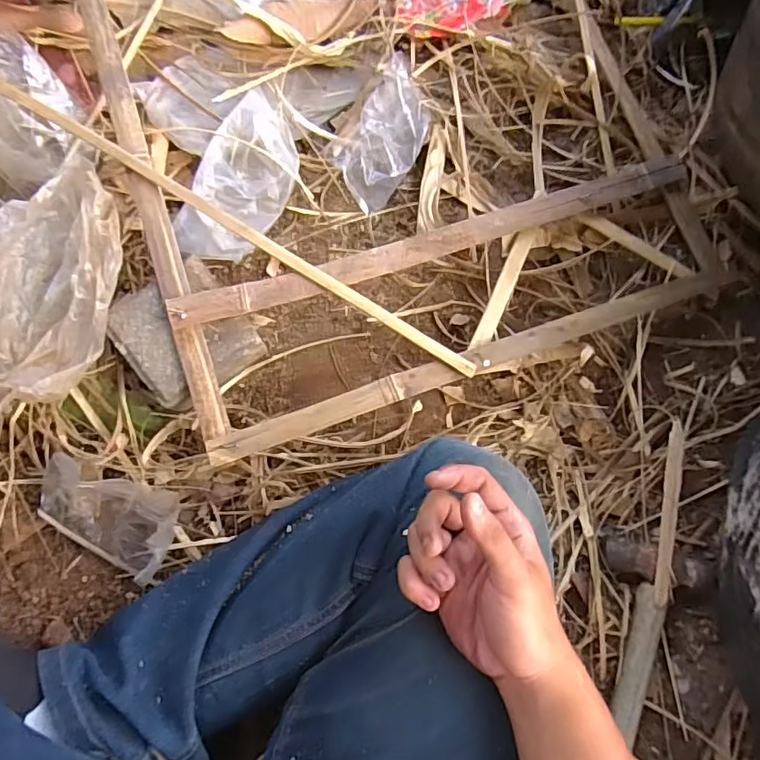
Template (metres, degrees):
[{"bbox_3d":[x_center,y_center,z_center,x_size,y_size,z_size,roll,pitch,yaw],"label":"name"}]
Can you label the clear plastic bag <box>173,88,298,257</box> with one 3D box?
[{"bbox_3d":[-0.126,-0.181,0.519,0.081,0.035,0.168,23,81,-2],"label":"clear plastic bag"}]

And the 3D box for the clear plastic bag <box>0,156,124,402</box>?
[{"bbox_3d":[-0.268,-0.082,0.471,0.102,0.067,0.197,13,81,-4],"label":"clear plastic bag"}]

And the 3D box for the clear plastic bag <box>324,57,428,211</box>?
[{"bbox_3d":[0.002,-0.229,0.534,0.077,0.047,0.119,38,80,0],"label":"clear plastic bag"}]

